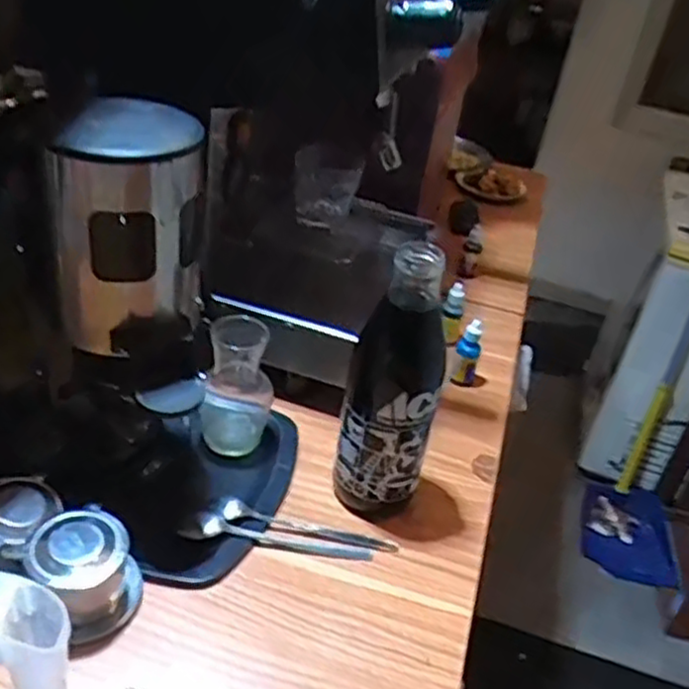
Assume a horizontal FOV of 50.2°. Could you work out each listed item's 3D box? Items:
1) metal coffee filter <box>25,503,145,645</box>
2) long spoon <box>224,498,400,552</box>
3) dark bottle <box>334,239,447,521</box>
[{"bbox_3d":[-0.199,0.176,0.571,0.070,0.066,0.070,5,33,-4],"label":"metal coffee filter"},{"bbox_3d":[-0.030,0.168,0.674,0.160,0.014,0.020,10,33,4],"label":"long spoon"},{"bbox_3d":[0.043,0.043,0.655,0.083,0.256,0.067,9,33,3],"label":"dark bottle"}]

